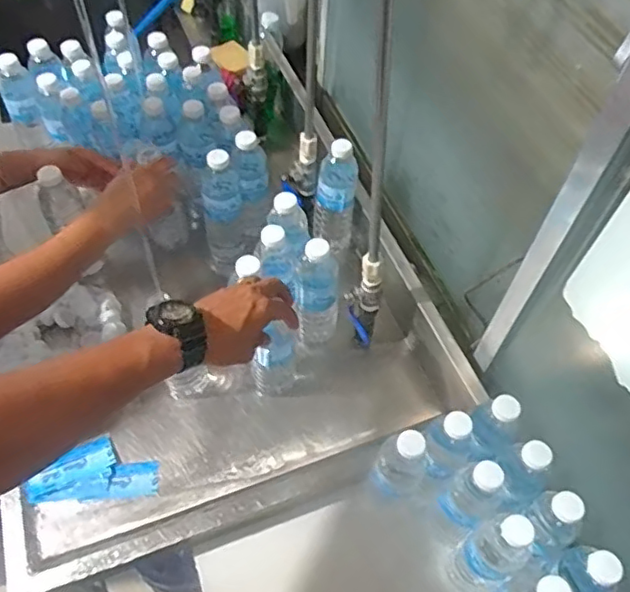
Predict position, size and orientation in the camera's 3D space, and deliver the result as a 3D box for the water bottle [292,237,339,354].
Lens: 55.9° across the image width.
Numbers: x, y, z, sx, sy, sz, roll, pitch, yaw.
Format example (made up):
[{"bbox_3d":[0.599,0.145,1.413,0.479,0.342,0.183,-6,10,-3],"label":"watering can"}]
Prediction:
[{"bbox_3d":[0.003,0.000,0.856,0.062,0.212,0.068,9,55,2],"label":"water bottle"}]

